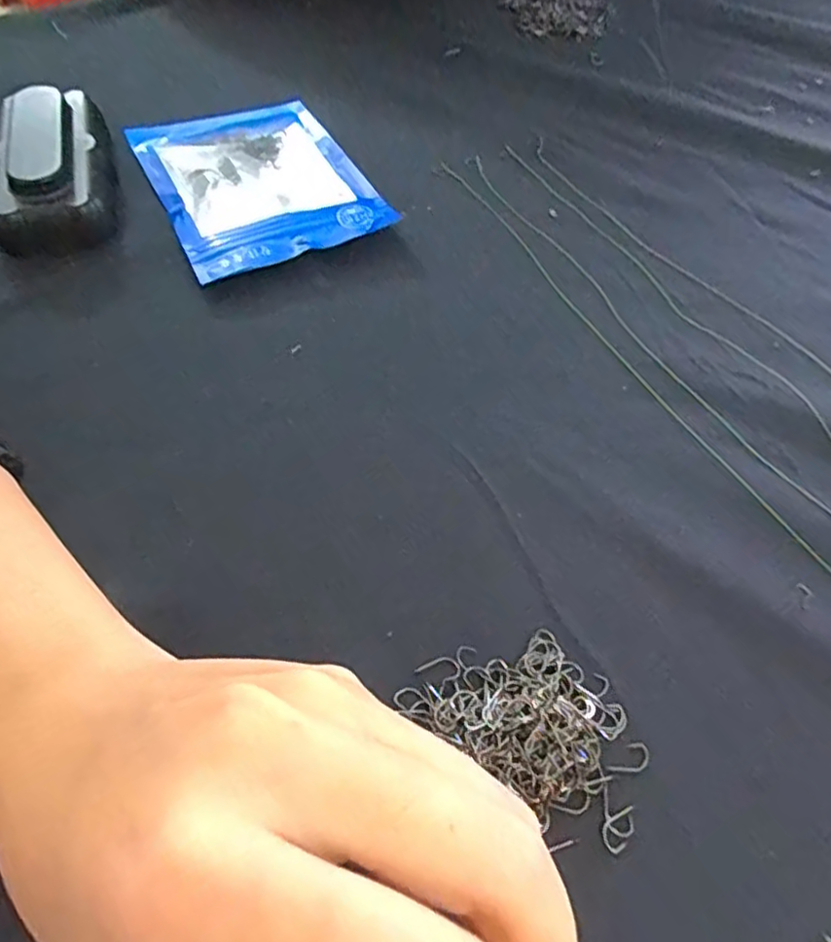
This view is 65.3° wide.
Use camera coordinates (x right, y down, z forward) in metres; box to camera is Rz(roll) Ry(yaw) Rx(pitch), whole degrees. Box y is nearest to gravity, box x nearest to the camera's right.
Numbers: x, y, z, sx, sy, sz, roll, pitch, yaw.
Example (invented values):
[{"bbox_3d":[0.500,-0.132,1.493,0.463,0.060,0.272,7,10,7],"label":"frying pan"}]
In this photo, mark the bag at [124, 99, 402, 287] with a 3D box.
[{"bbox_3d":[-0.081,-0.149,0.339,0.101,0.016,0.140,-23,60,-17],"label":"bag"}]

